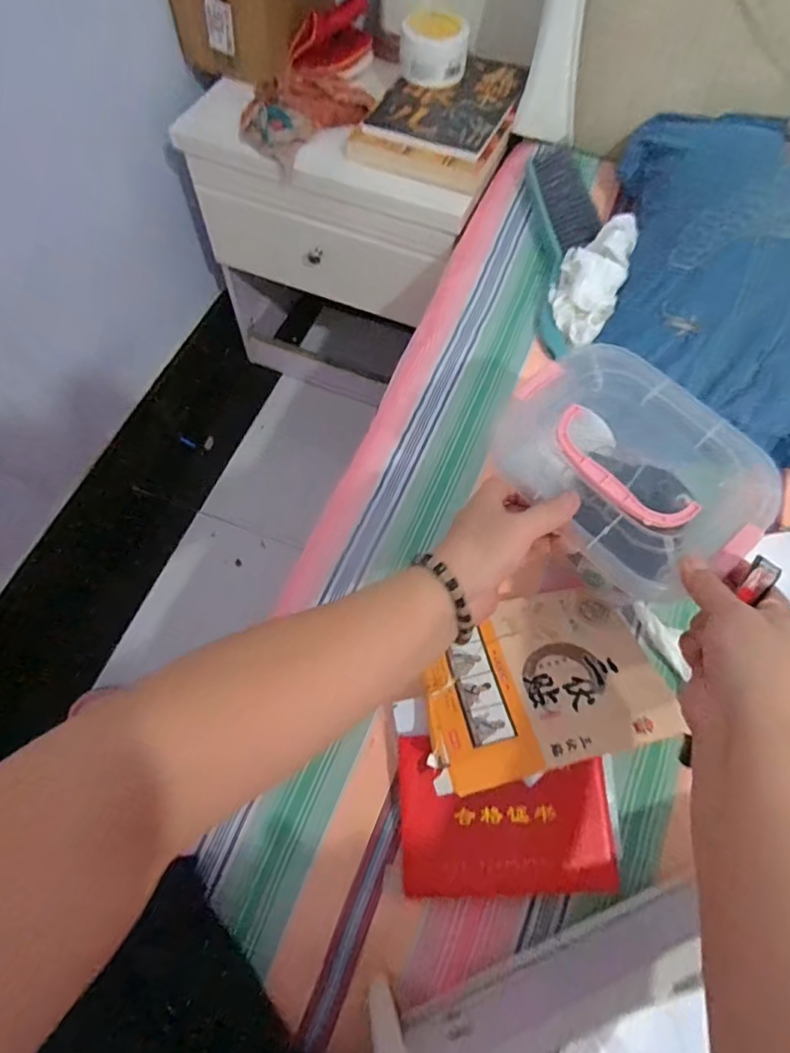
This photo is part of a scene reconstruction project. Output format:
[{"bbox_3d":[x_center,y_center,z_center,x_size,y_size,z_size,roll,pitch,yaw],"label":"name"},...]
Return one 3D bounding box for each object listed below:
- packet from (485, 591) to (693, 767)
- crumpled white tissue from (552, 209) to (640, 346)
[{"bbox_3d":[0.156,0.110,0.442,0.125,0.011,0.142,-12,43,-4],"label":"packet"},{"bbox_3d":[0.222,-0.280,0.619,0.071,0.030,0.158,22,84,9],"label":"crumpled white tissue"}]

